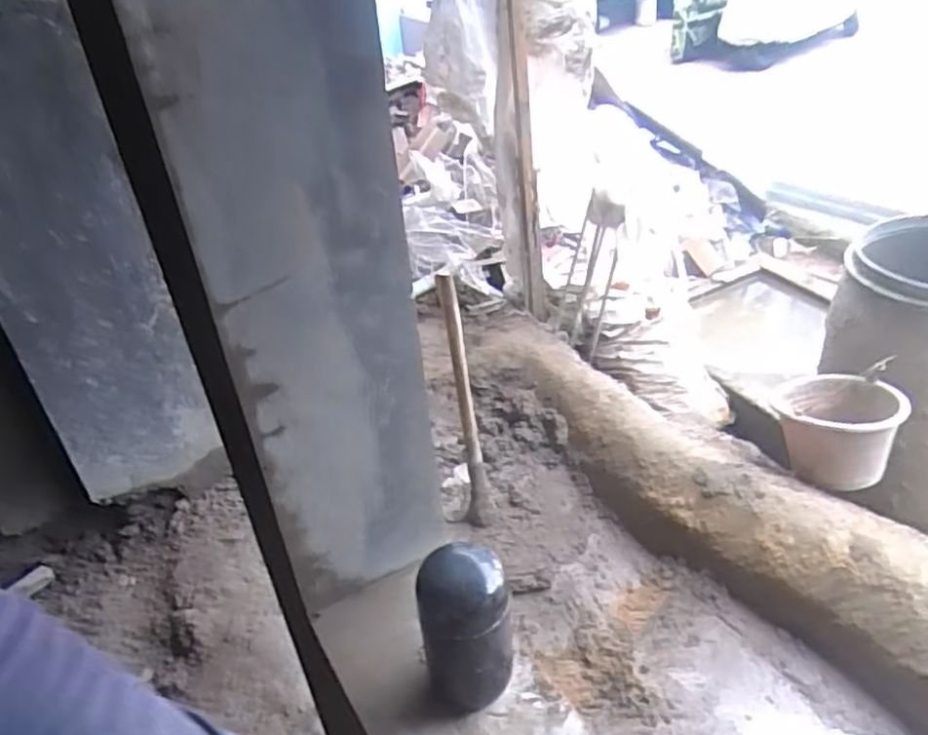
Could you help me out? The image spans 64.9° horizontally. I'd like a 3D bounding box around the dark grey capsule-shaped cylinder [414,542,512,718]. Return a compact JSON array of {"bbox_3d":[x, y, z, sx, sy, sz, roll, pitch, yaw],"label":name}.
[{"bbox_3d":[0.002,0.195,0.543,0.063,0.128,0.066,-7,36,-2],"label":"dark grey capsule-shaped cylinder"}]

